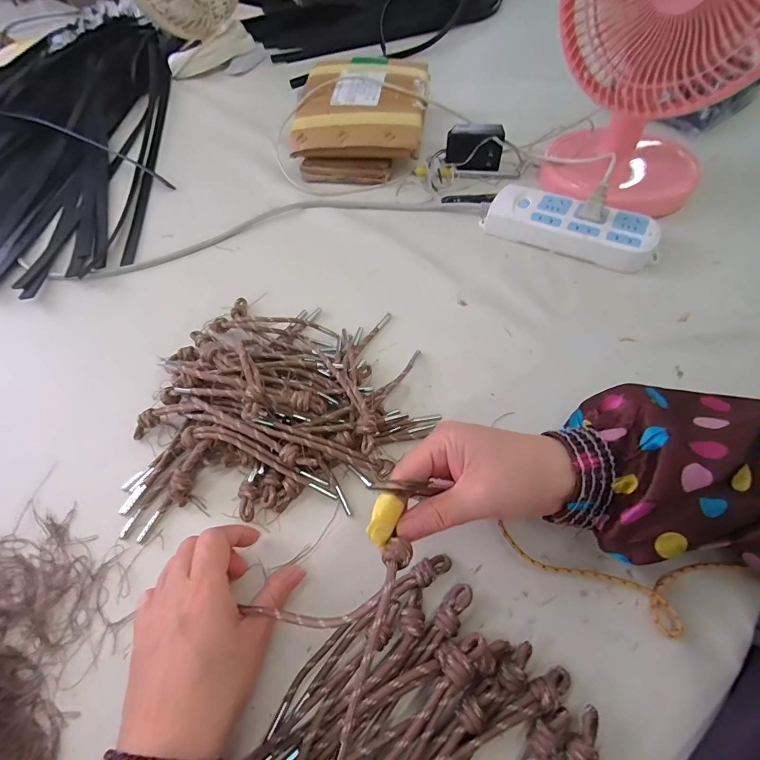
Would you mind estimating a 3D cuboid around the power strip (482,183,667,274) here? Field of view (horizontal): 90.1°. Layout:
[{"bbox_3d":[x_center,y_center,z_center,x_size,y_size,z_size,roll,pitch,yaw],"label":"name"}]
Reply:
[{"bbox_3d":[0.221,-0.181,0.445,0.185,0.033,0.072,29,64,20],"label":"power strip"}]

